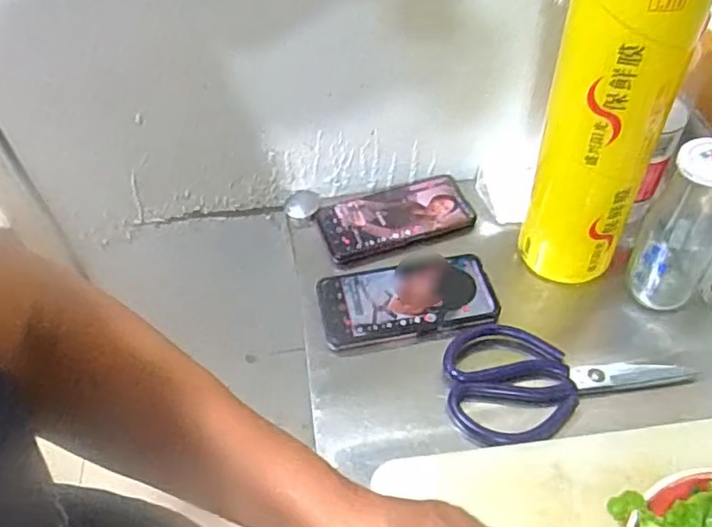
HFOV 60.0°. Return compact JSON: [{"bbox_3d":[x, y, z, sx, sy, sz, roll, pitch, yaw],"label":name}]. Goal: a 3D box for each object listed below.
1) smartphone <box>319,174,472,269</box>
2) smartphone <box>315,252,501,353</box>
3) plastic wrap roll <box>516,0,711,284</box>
[{"bbox_3d":[0.043,-0.051,0.663,0.161,0.006,0.083,-15,49,-9],"label":"smartphone"},{"bbox_3d":[0.047,0.033,0.596,0.163,0.016,0.095,-9,49,-4],"label":"smartphone"},{"bbox_3d":[0.200,-0.111,0.505,0.085,0.308,0.077,16,52,17],"label":"plastic wrap roll"}]

